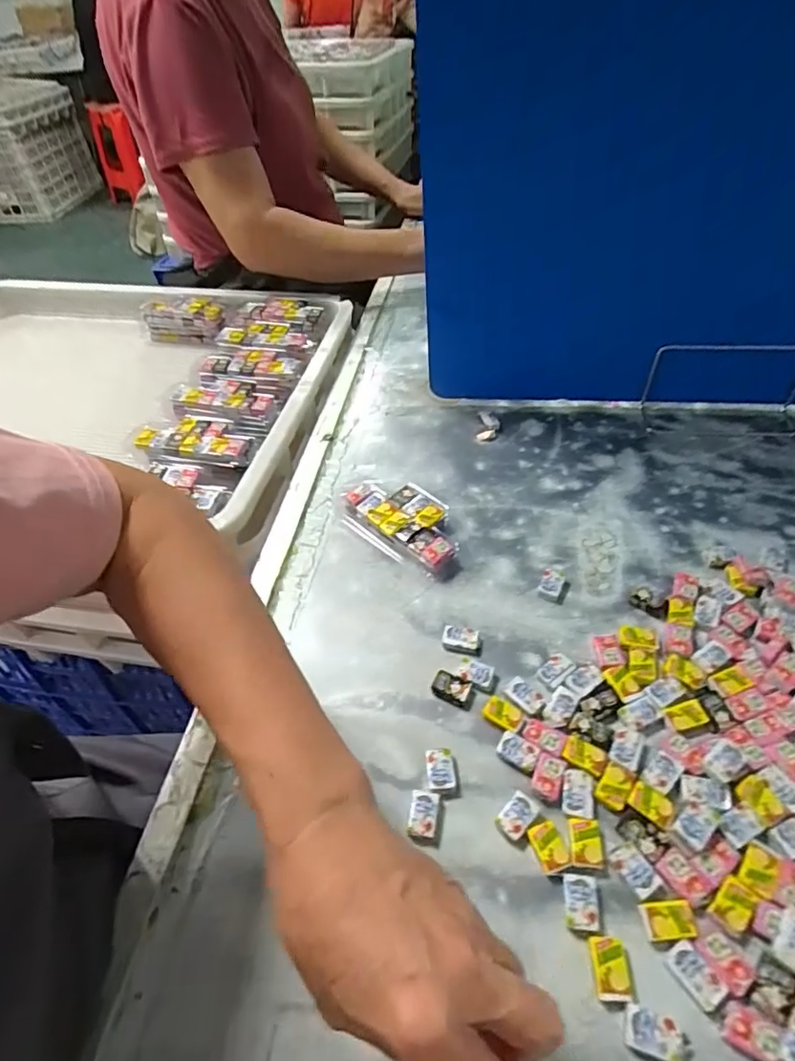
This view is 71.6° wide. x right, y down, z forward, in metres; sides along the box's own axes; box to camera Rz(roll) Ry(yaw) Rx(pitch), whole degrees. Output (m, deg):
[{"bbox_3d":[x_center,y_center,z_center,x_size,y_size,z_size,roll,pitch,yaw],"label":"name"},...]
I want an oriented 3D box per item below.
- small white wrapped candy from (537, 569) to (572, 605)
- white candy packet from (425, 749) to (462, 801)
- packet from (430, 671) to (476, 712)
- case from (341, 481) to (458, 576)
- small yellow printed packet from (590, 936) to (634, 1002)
[{"bbox_3d":[0.129,0.045,0.451,0.023,0.011,0.028,16,51,20],"label":"small white wrapped candy"},{"bbox_3d":[0.030,0.158,0.358,0.021,0.008,0.030,-6,46,1],"label":"white candy packet"},{"bbox_3d":[0.040,0.114,0.395,0.031,0.005,0.019,20,52,24],"label":"packet"},{"bbox_3d":[0.003,-0.010,0.509,0.128,0.024,0.068,31,57,30],"label":"case"},{"bbox_3d":[0.111,0.227,0.286,0.018,0.007,0.026,-2,47,5],"label":"small yellow printed packet"}]

